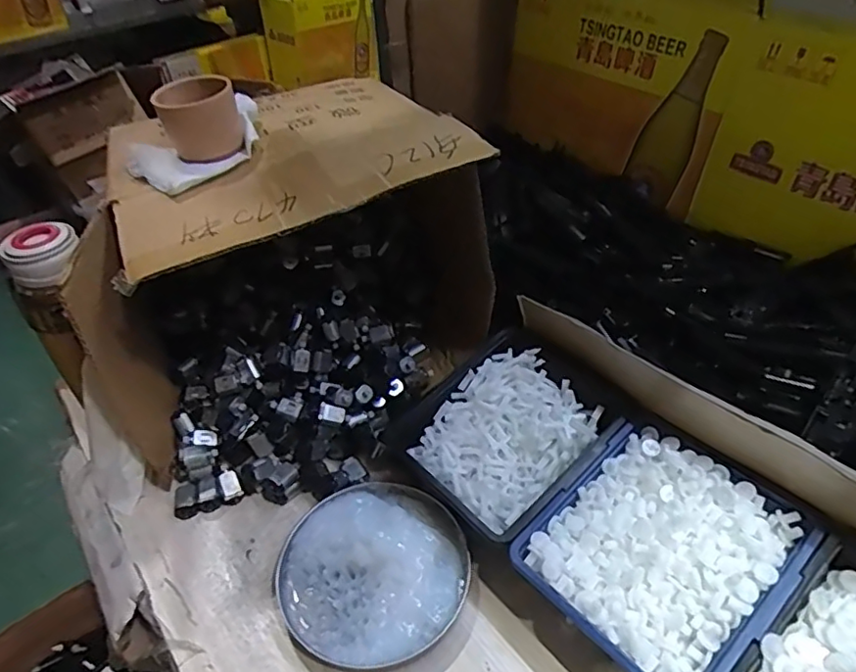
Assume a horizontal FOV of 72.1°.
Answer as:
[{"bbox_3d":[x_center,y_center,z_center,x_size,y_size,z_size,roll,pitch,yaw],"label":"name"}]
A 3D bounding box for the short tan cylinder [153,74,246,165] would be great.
[{"bbox_3d":[-0.191,-0.182,0.494,0.062,0.054,0.056,-19,45,-15],"label":"short tan cylinder"}]

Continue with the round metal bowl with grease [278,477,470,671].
[{"bbox_3d":[-0.042,0.176,0.454,0.140,0.025,0.140,-2,43,2],"label":"round metal bowl with grease"}]

